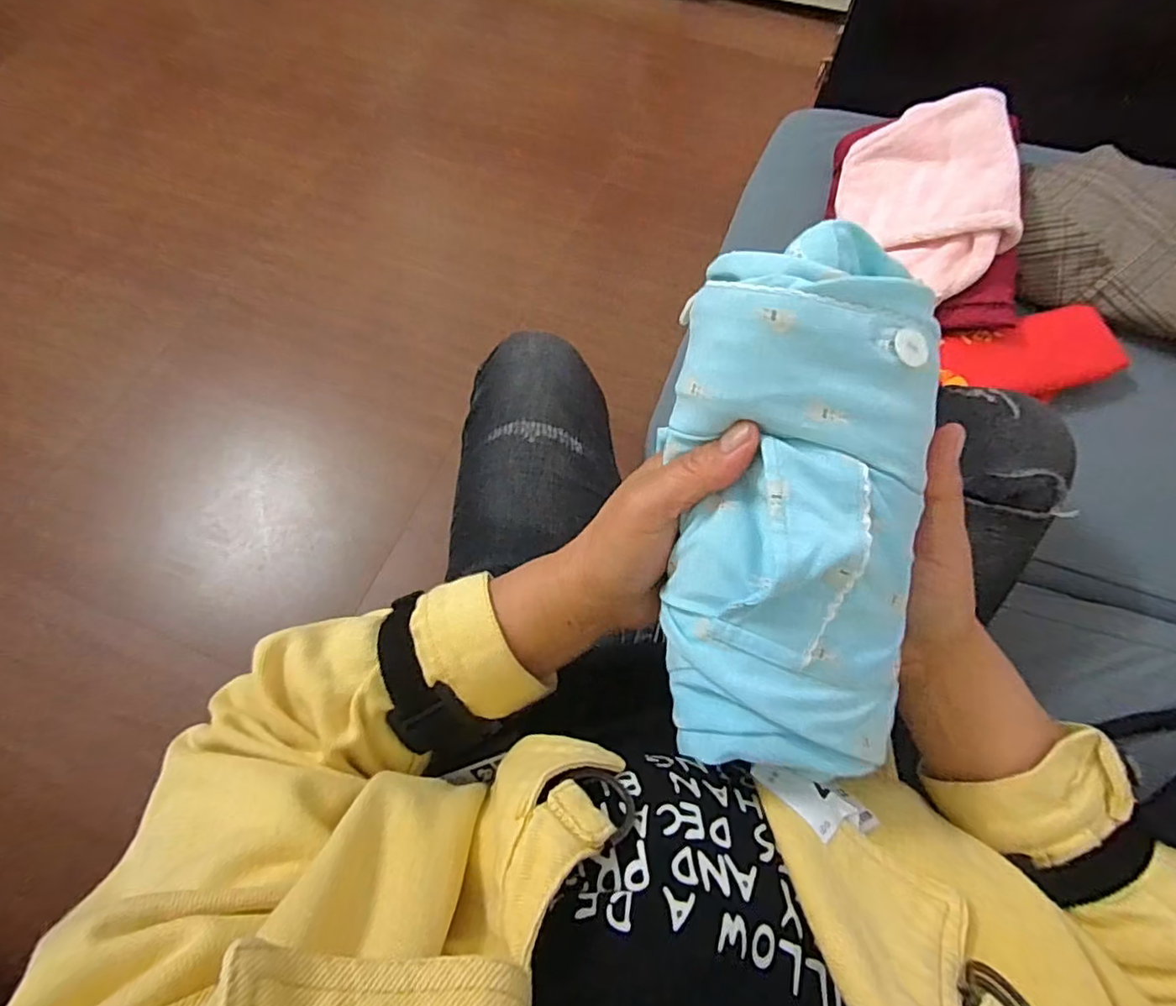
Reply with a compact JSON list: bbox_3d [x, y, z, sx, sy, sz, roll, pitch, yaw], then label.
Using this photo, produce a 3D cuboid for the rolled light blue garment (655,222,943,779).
[{"bbox_3d":[0.089,0.005,0.243,0.107,0.044,0.216,4,94,1],"label":"rolled light blue garment"}]

